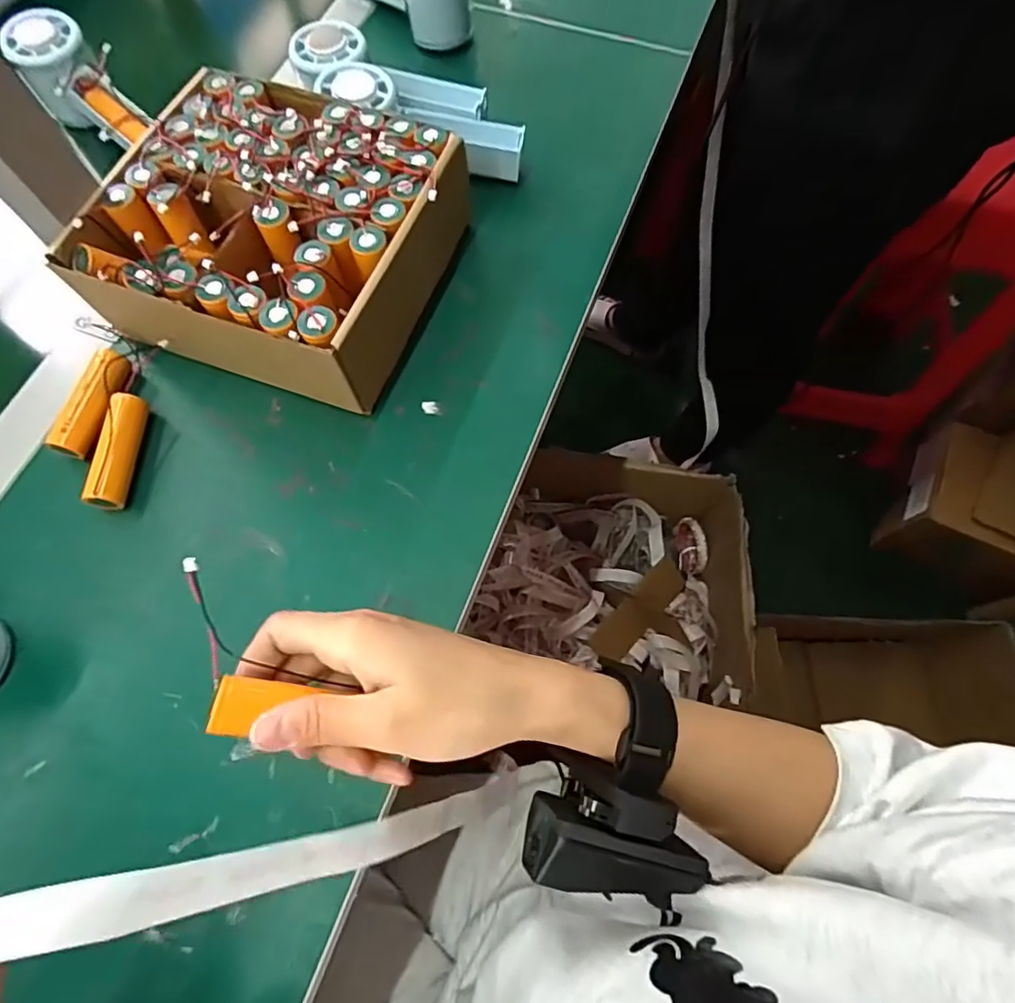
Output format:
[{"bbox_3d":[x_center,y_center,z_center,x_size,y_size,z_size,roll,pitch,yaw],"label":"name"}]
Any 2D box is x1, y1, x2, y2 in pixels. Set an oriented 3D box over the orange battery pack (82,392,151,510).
[{"bbox_3d":[-0.242,-0.033,0.355,0.017,0.019,0.075,2,69,2],"label":"orange battery pack"}]

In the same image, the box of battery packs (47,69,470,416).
[{"bbox_3d":[-0.148,-0.176,0.381,0.193,0.071,0.191,21,70,9],"label":"box of battery packs"}]

